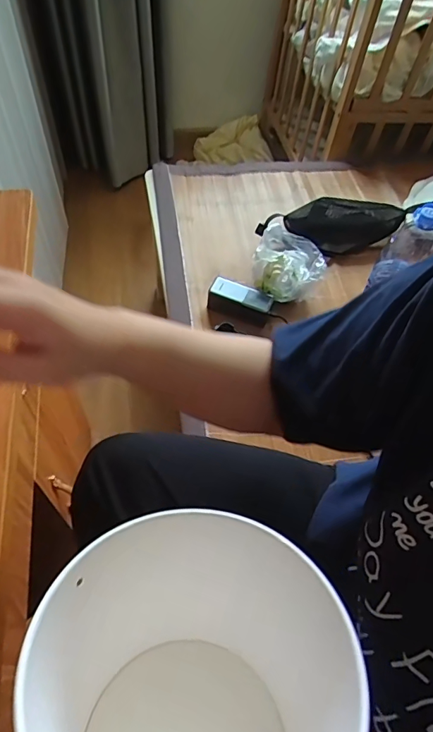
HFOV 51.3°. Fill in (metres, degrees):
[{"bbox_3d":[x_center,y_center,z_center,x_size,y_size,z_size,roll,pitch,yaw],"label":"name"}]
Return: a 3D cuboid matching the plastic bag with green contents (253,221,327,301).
[{"bbox_3d":[0.150,-0.205,0.943,0.140,0.107,0.128,2,55,-3],"label":"plastic bag with green contents"}]

